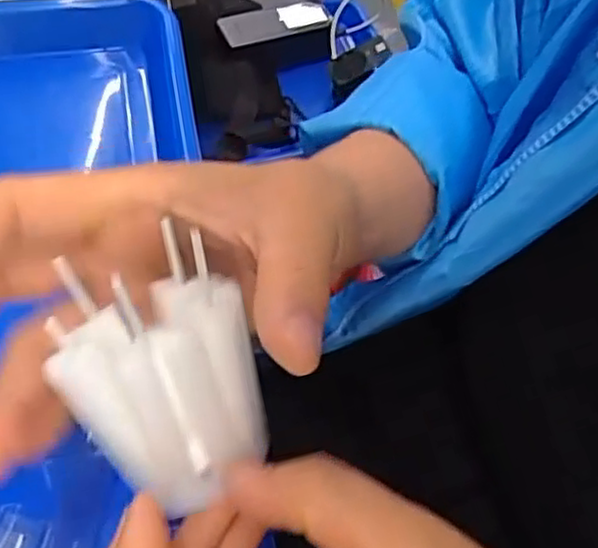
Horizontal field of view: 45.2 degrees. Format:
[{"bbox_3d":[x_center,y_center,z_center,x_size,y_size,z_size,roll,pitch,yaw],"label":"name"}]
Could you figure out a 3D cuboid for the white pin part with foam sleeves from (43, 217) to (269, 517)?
[{"bbox_3d":[-0.038,0.023,0.196,0.048,0.038,0.065,-20,58,-16],"label":"white pin part with foam sleeves"}]

